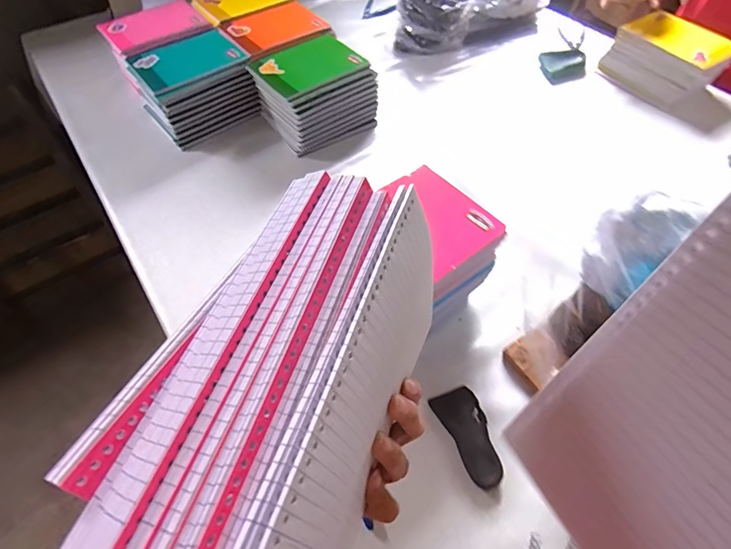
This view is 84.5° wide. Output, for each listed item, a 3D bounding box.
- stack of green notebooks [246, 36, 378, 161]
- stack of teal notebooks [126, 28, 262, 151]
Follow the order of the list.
[{"bbox_3d":[-0.100,-0.386,0.844,0.211,0.109,0.179,-28,60,-17],"label":"stack of green notebooks"},{"bbox_3d":[-0.359,-0.397,0.859,0.205,0.116,0.179,-36,62,-21],"label":"stack of teal notebooks"}]

